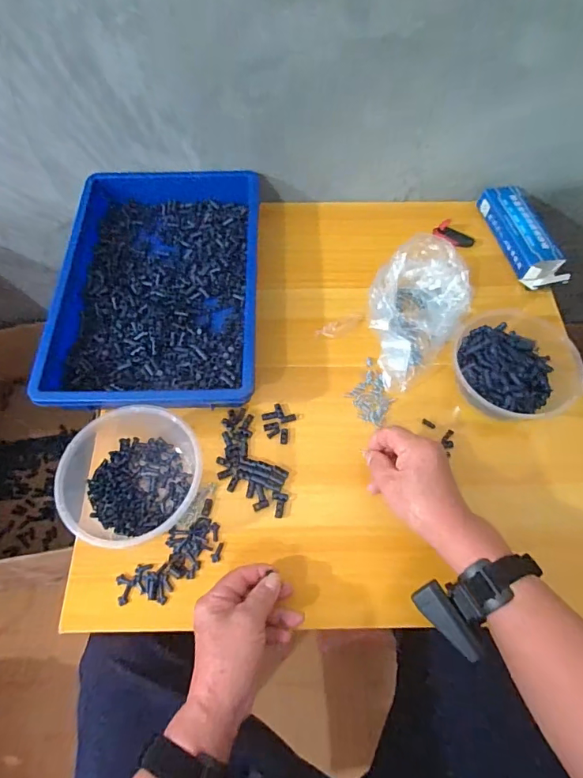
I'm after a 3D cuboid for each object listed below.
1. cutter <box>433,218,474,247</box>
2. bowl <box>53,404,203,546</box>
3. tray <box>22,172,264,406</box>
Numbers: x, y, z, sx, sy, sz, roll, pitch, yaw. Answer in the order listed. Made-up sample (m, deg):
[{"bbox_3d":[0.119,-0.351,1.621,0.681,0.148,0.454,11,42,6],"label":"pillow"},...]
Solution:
[{"bbox_3d":[0.235,-0.223,0.658,0.057,0.018,0.024,37,68,17],"label":"cutter"},{"bbox_3d":[-0.172,0.089,0.486,0.143,0.062,0.155,-38,69,-18],"label":"bowl"},{"bbox_3d":[-0.171,-0.150,0.605,0.253,0.054,0.385,-1,63,-1],"label":"tray"}]

